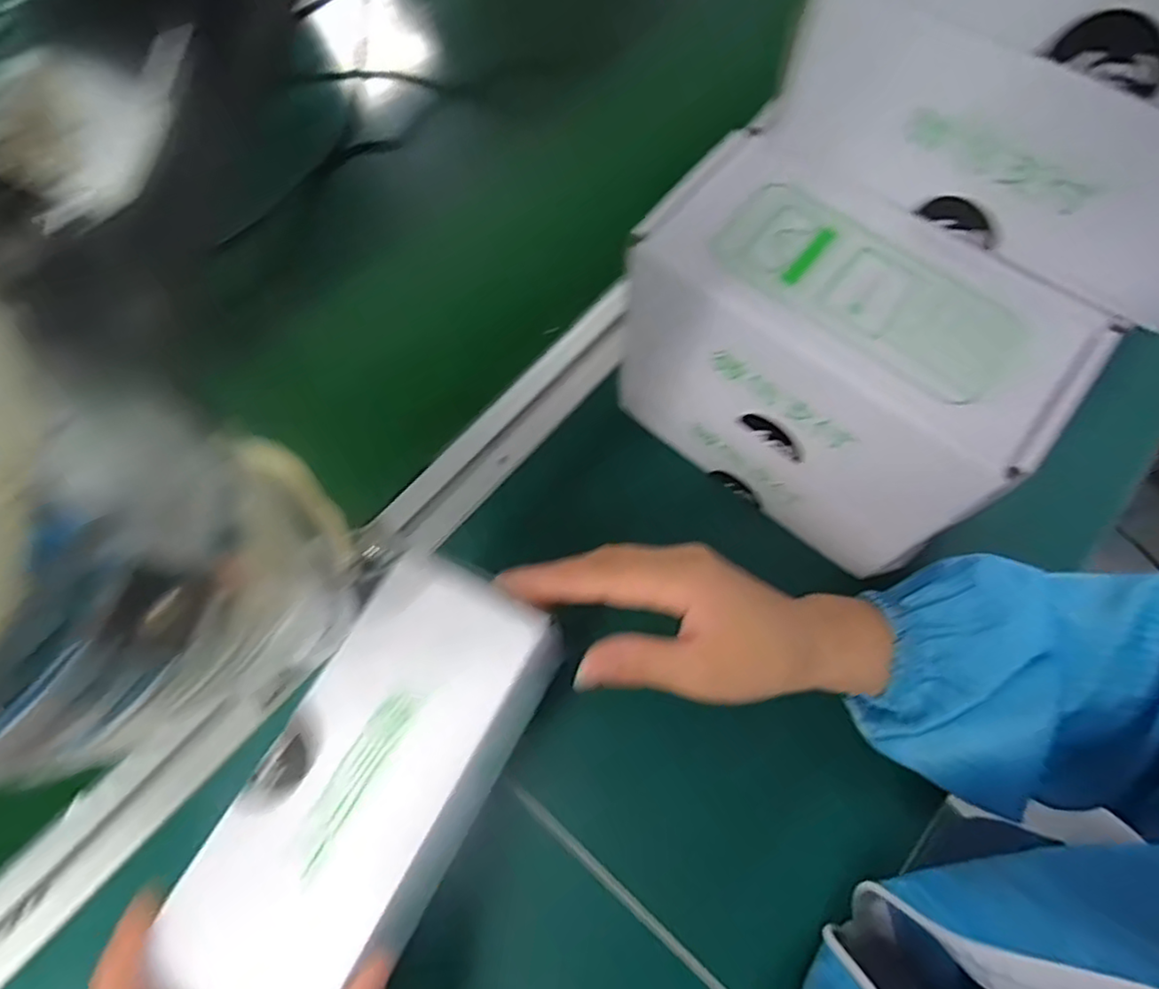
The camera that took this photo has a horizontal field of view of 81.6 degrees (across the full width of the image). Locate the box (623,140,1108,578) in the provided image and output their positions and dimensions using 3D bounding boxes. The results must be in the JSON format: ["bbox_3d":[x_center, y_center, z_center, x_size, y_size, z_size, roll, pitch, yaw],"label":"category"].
[{"bbox_3d":[0.122,-0.063,0.345,0.184,0.145,0.101,41,74,16],"label":"box"}]

